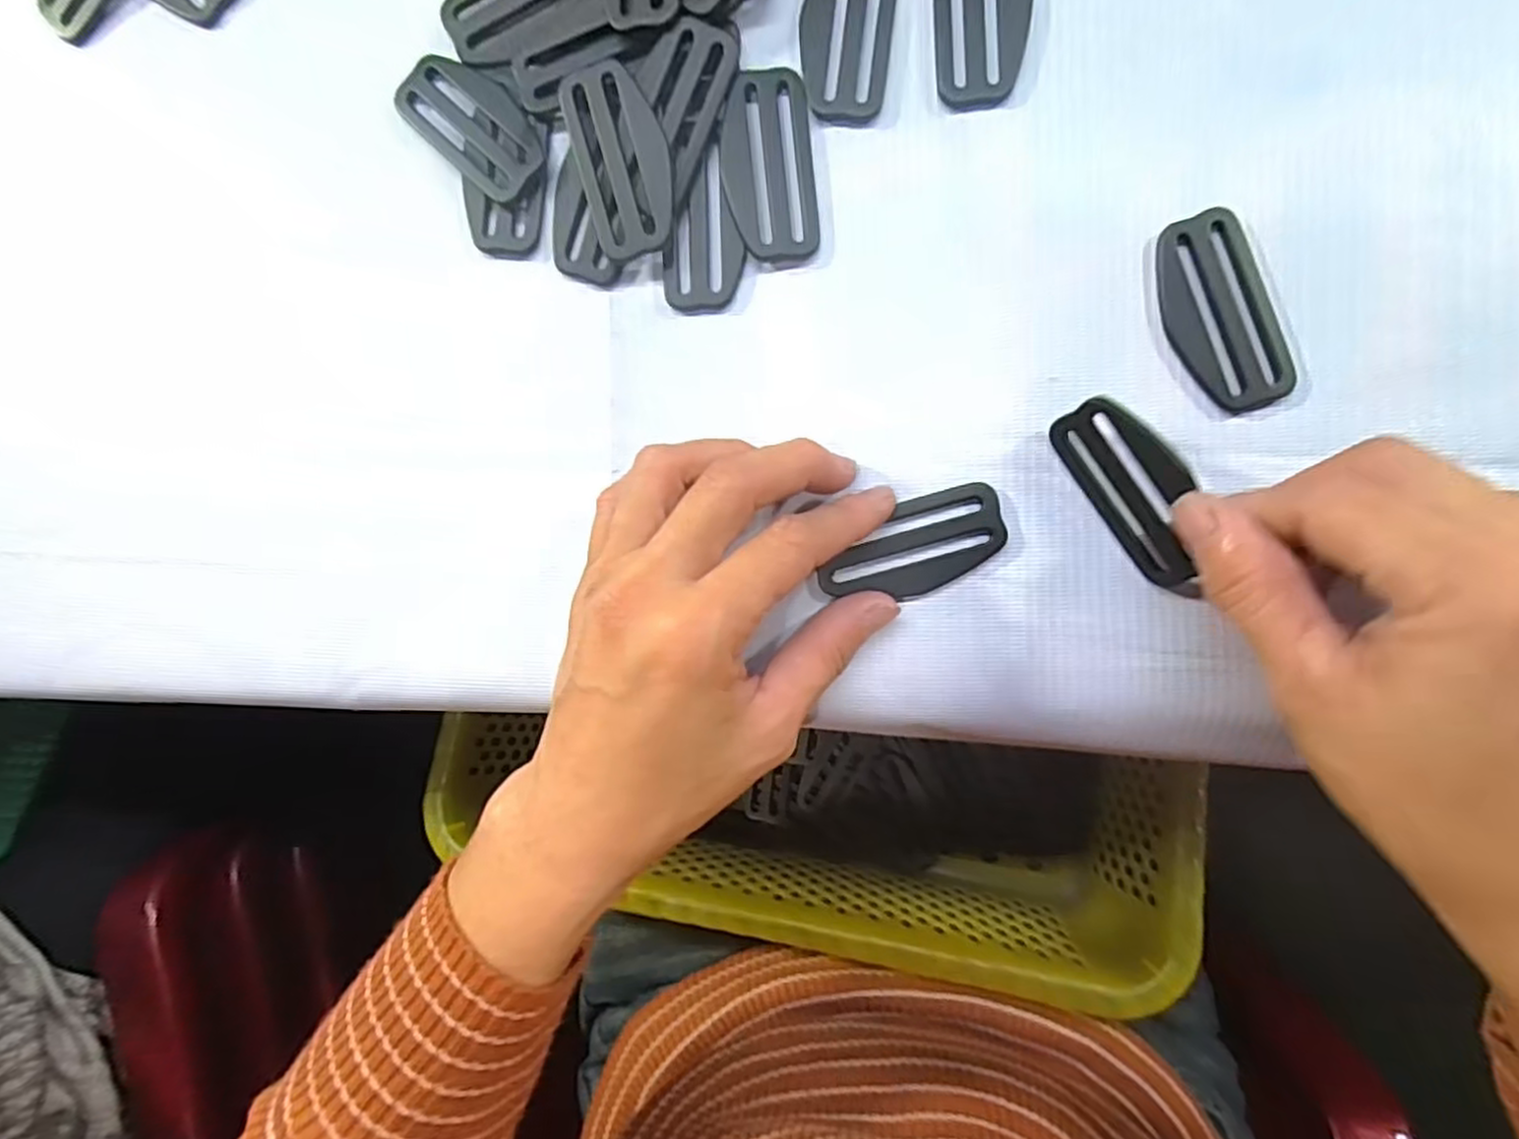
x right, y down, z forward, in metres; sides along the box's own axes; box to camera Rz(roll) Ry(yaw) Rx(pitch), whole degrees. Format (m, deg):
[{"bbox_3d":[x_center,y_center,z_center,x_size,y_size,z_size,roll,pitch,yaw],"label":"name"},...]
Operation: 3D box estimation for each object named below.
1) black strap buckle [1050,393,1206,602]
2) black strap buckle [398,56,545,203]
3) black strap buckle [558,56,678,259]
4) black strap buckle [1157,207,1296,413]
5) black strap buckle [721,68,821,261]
[{"bbox_3d":[0.111,-0.021,0.212,0.004,0.028,0.063,-33,87,-34],"label":"black strap buckle"},{"bbox_3d":[-0.095,-0.147,0.242,0.056,0.006,0.029,43,96,5],"label":"black strap buckle"},{"bbox_3d":[-0.043,-0.128,0.231,0.028,0.004,0.058,-16,95,3],"label":"black strap buckle"},{"bbox_3d":[0.136,-0.076,0.218,0.027,0.004,0.058,-20,88,7],"label":"black strap buckle"},{"bbox_3d":[0.003,-0.127,0.233,0.028,0.005,0.057,-5,90,7],"label":"black strap buckle"}]

